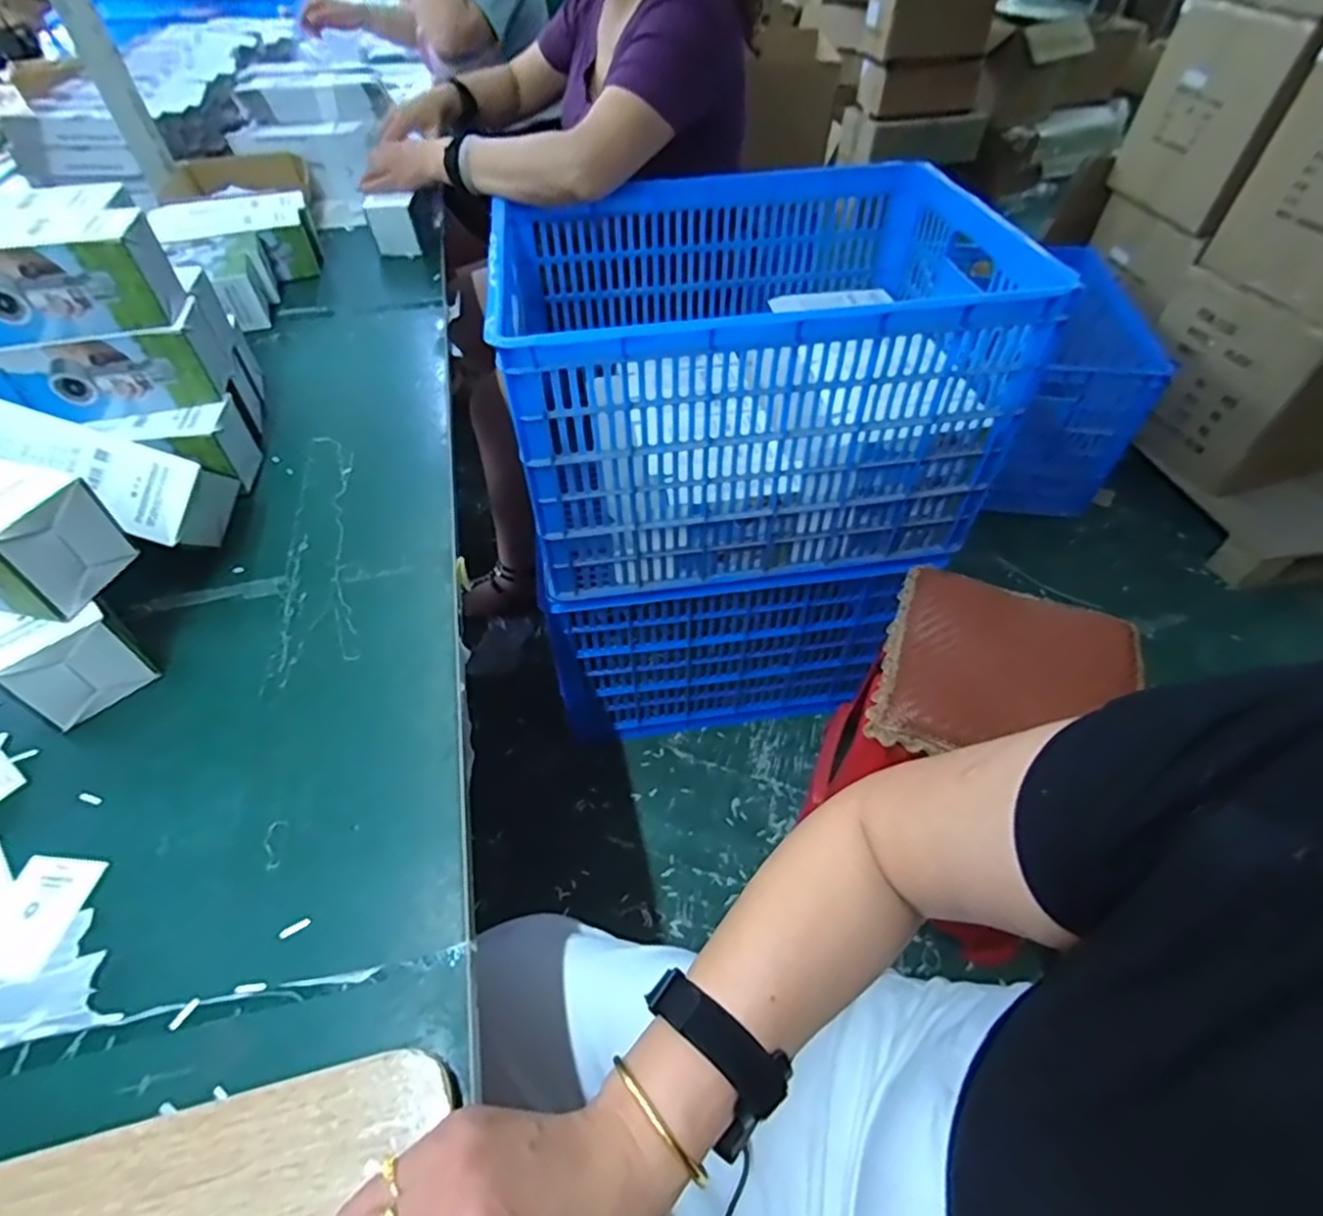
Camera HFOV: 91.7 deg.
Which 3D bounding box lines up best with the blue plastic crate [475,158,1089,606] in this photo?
[{"bbox_3d":[0.120,-0.350,0.960,0.634,0.389,0.451,-7,50,-5],"label":"blue plastic crate"}]

